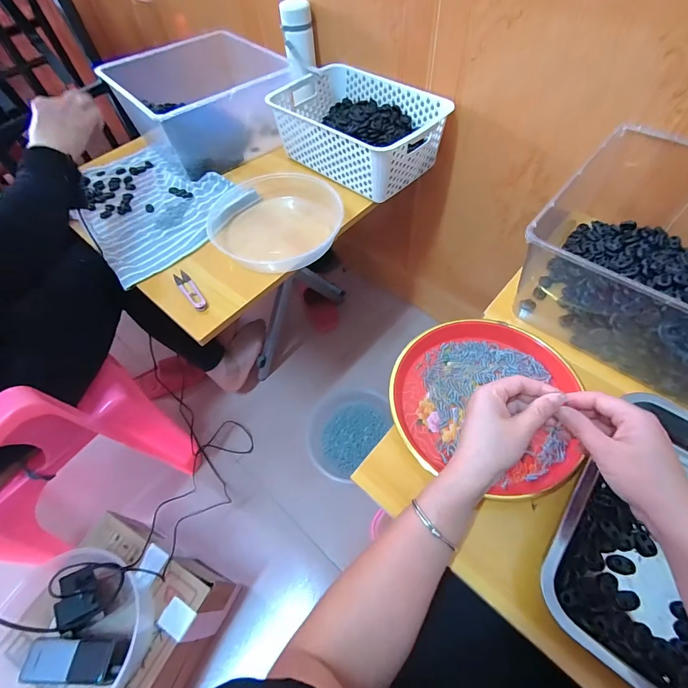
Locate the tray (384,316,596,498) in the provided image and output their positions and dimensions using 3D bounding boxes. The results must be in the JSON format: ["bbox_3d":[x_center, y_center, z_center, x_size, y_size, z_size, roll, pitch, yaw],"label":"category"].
[{"bbox_3d":[0.167,0.060,0.446,0.211,0.026,0.214,-2,58,3],"label":"tray"}]

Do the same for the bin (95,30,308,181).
[{"bbox_3d":[-0.311,-0.553,0.820,0.312,0.124,0.364,-35,62,-17],"label":"bin"}]

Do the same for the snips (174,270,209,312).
[{"bbox_3d":[-0.244,-0.088,0.578,0.023,0.018,0.103,-35,62,-17],"label":"snips"}]

